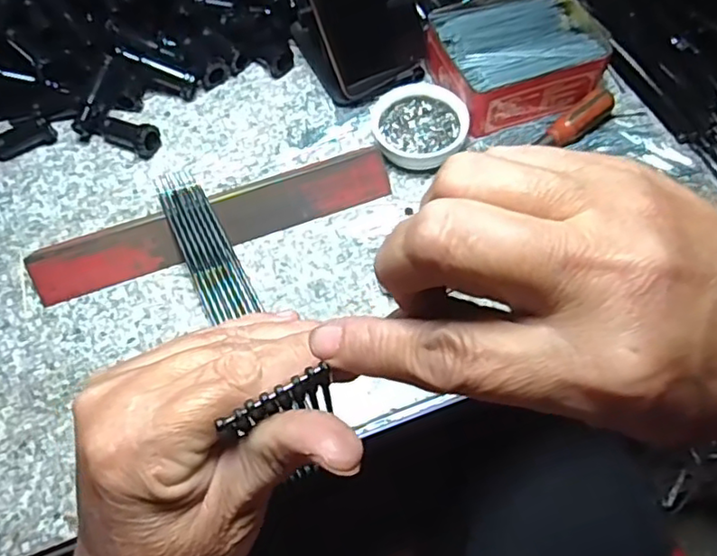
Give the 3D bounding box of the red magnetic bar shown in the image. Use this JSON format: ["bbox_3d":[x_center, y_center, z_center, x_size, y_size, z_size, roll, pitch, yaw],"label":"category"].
[{"bbox_3d":[-0.102,-0.042,0.452,0.254,0.014,0.034,-19,61,-7],"label":"red magnetic bar"}]

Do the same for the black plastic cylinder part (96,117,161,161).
[{"bbox_3d":[-0.183,-0.115,0.505,0.053,0.022,0.019,25,65,16],"label":"black plastic cylinder part"}]

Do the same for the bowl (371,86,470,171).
[{"bbox_3d":[0.047,-0.119,0.495,0.069,0.020,0.068,-1,61,2],"label":"bowl"}]

